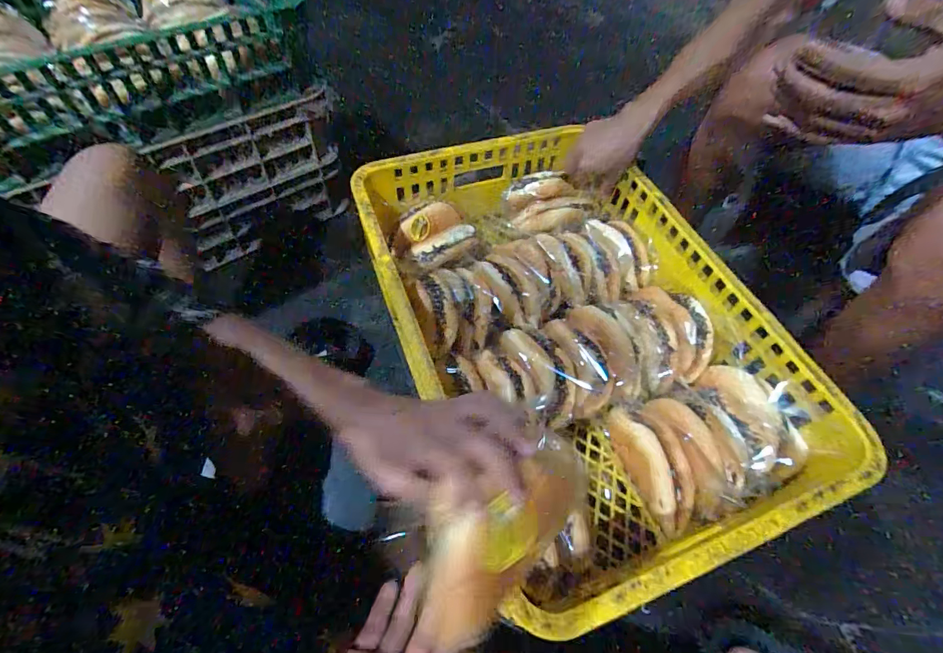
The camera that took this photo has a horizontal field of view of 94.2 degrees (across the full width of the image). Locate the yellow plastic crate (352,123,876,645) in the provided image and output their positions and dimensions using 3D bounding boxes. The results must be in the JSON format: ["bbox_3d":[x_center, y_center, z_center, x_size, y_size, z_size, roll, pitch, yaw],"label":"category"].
[{"bbox_3d":[0.123,-0.009,0.607,0.426,0.137,0.628,-16,59,-14],"label":"yellow plastic crate"}]

